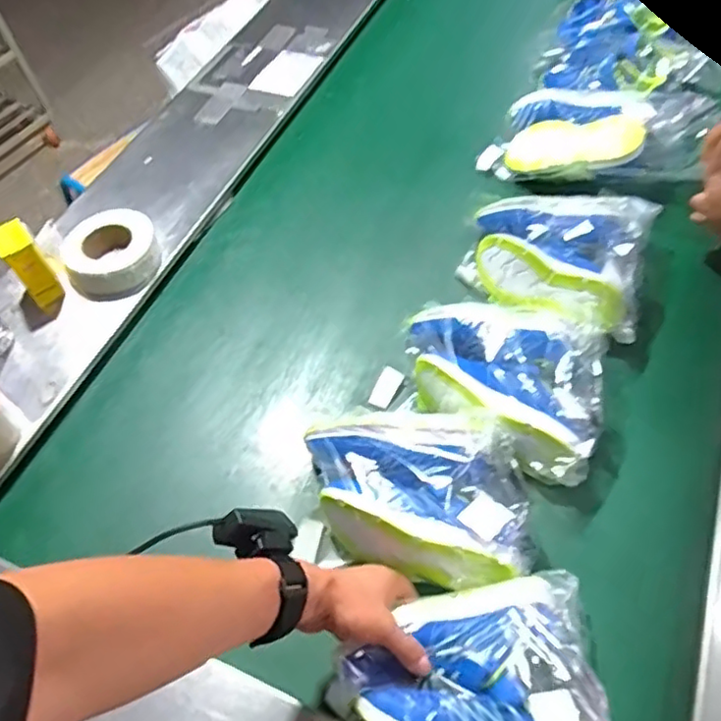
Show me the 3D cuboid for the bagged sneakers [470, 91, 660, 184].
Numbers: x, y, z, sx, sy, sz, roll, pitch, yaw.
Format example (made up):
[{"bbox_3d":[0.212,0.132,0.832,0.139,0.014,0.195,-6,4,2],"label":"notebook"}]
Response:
[{"bbox_3d":[0.320,-0.346,0.985,0.247,0.110,0.162,25,61,27],"label":"bagged sneakers"}]

